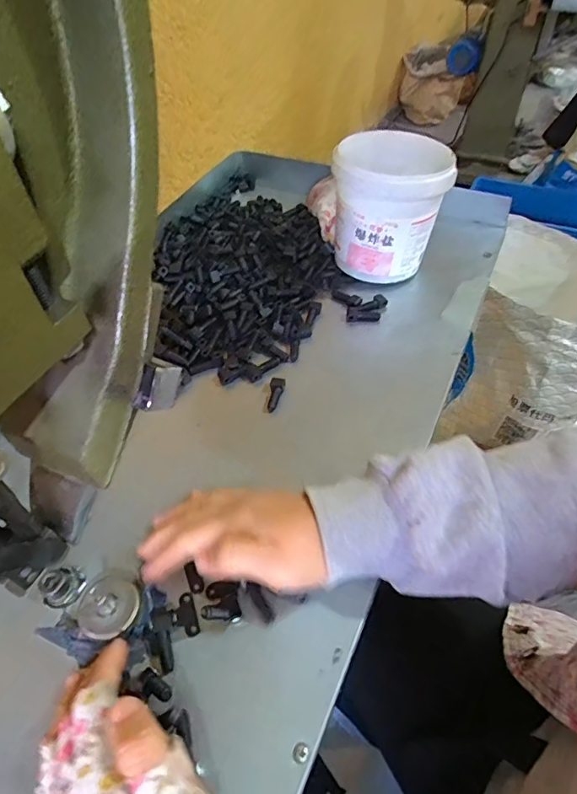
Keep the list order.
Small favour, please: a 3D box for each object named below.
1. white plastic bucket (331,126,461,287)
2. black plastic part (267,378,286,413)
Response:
[{"bbox_3d":[0.107,-0.211,0.544,0.113,0.126,0.115,-1,49,2],"label":"white plastic bucket"},{"bbox_3d":[-0.011,-0.002,0.453,0.014,0.008,0.037,3,49,5],"label":"black plastic part"}]

